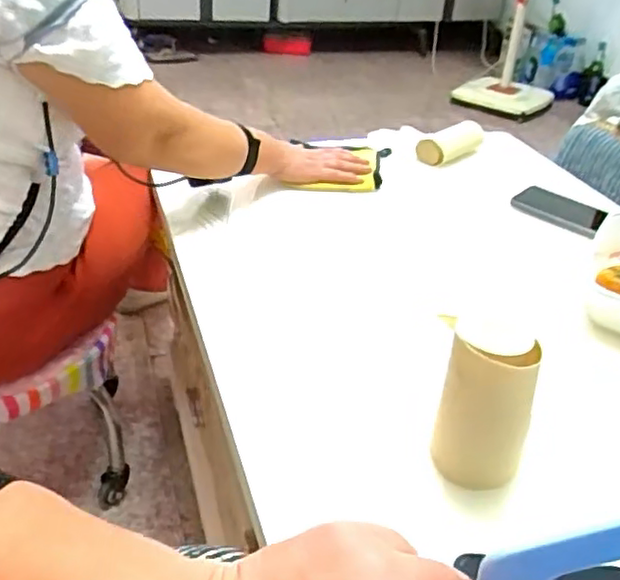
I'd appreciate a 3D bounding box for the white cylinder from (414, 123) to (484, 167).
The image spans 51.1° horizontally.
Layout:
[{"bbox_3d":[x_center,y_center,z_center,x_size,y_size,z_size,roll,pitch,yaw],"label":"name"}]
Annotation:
[{"bbox_3d":[0.232,-0.236,1.043,0.049,0.036,0.142,31,42,33],"label":"white cylinder"}]

